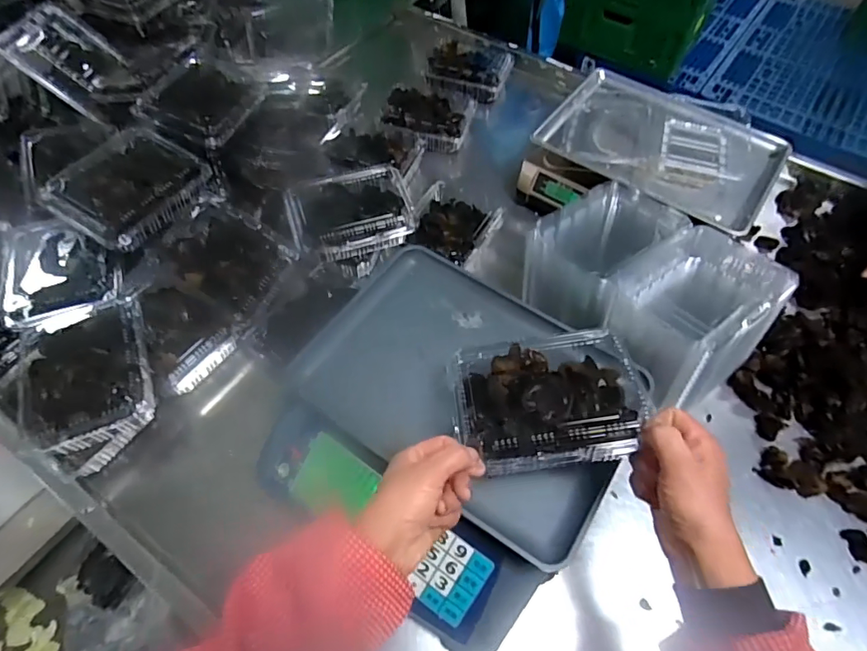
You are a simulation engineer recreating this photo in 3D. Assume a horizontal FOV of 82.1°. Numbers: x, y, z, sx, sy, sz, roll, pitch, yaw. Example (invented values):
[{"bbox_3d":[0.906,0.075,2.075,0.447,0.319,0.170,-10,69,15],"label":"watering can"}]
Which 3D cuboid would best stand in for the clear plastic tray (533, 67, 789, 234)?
[{"bbox_3d":[0.353,-0.283,0.773,0.338,0.041,0.224,30,62,16],"label":"clear plastic tray"}]

